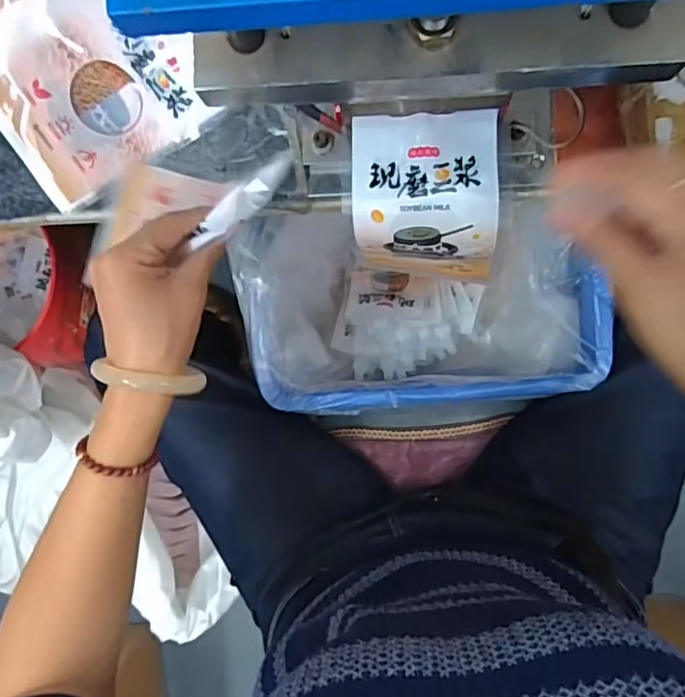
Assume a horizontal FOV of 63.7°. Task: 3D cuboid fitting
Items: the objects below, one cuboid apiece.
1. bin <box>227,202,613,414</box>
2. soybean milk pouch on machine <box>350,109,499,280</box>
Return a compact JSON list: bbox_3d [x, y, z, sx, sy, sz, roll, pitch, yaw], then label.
[{"bbox_3d":[0.076,-0.044,0.637,0.342,0.177,0.203,-6,89,5],"label":"bin"},{"bbox_3d":[0.057,-0.104,0.392,0.094,0.072,0.094,-2,89,5],"label":"soybean milk pouch on machine"}]

